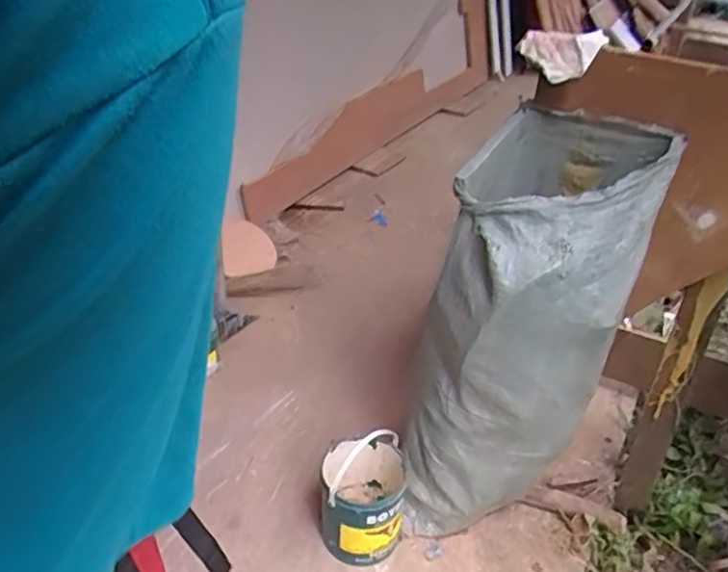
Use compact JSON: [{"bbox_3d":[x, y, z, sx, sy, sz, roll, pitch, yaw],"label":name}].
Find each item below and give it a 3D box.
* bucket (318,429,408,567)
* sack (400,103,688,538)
[{"bbox_3d":[-0.006,0.435,1.283,0.169,0.216,0.178,3,34,-2],"label":"bucket"},{"bbox_3d":[0.259,0.121,1.186,0.316,0.894,0.270,29,22,32],"label":"sack"}]

